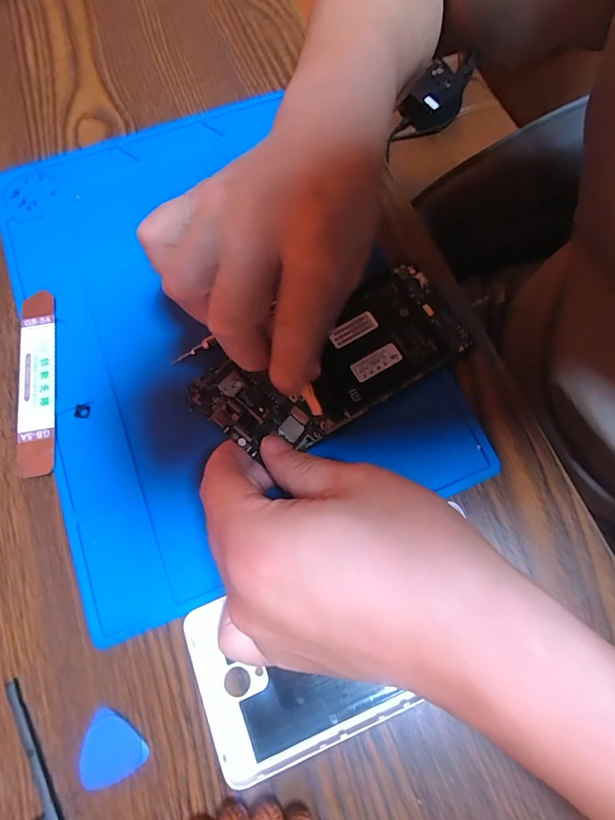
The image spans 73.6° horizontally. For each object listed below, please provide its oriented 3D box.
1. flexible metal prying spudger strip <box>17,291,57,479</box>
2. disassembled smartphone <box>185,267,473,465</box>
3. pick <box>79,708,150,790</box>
[{"bbox_3d":[-0.159,-0.018,0.244,0.020,0.006,0.116,-10,72,-3],"label":"flexible metal prying spudger strip"},{"bbox_3d":[0.017,-0.027,0.236,0.158,0.019,0.066,-29,74,-18],"label":"disassembled smartphone"},{"bbox_3d":[-0.092,0.157,0.188,0.029,0.004,0.027,39,76,12],"label":"pick"}]

